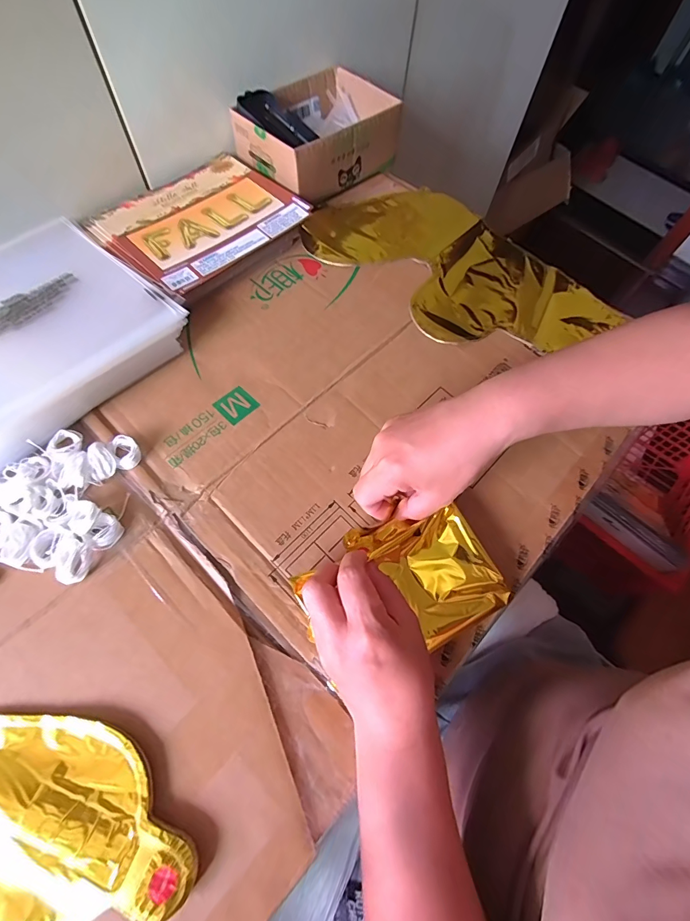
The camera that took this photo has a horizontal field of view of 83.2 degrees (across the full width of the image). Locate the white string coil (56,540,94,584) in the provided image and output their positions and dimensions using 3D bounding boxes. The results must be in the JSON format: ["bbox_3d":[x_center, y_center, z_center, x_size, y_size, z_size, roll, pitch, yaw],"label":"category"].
[{"bbox_3d":[-0.212,0.080,0.303,0.023,0.012,0.030,-2,66,-4],"label":"white string coil"}]

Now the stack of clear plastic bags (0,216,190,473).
[{"bbox_3d":[-0.308,-0.131,0.379,0.232,0.029,0.224,38,69,13],"label":"stack of clear plastic bags"}]

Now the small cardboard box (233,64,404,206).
[{"bbox_3d":[-0.037,-0.422,0.504,0.180,0.069,0.132,-38,73,-18],"label":"small cardboard box"}]

